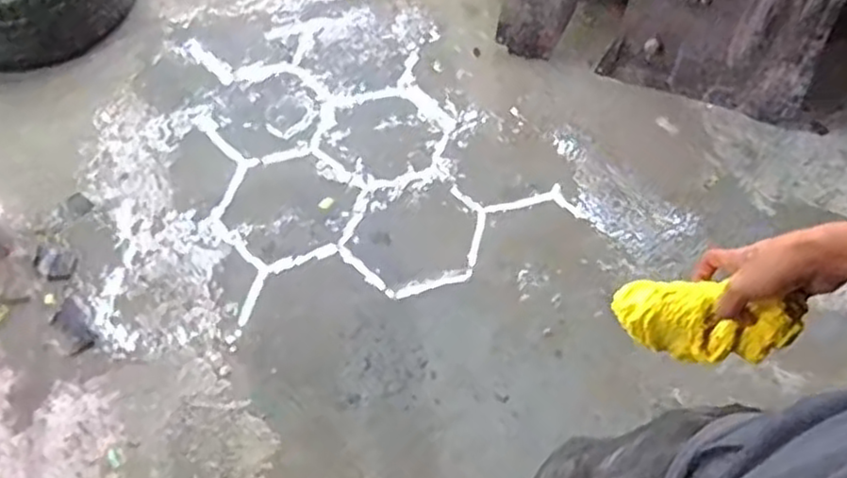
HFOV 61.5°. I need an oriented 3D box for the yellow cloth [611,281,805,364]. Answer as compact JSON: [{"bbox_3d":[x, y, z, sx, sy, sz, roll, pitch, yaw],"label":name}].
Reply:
[{"bbox_3d":[0.261,0.076,0.672,0.165,0.056,0.059,10,57,32],"label":"yellow cloth"}]

